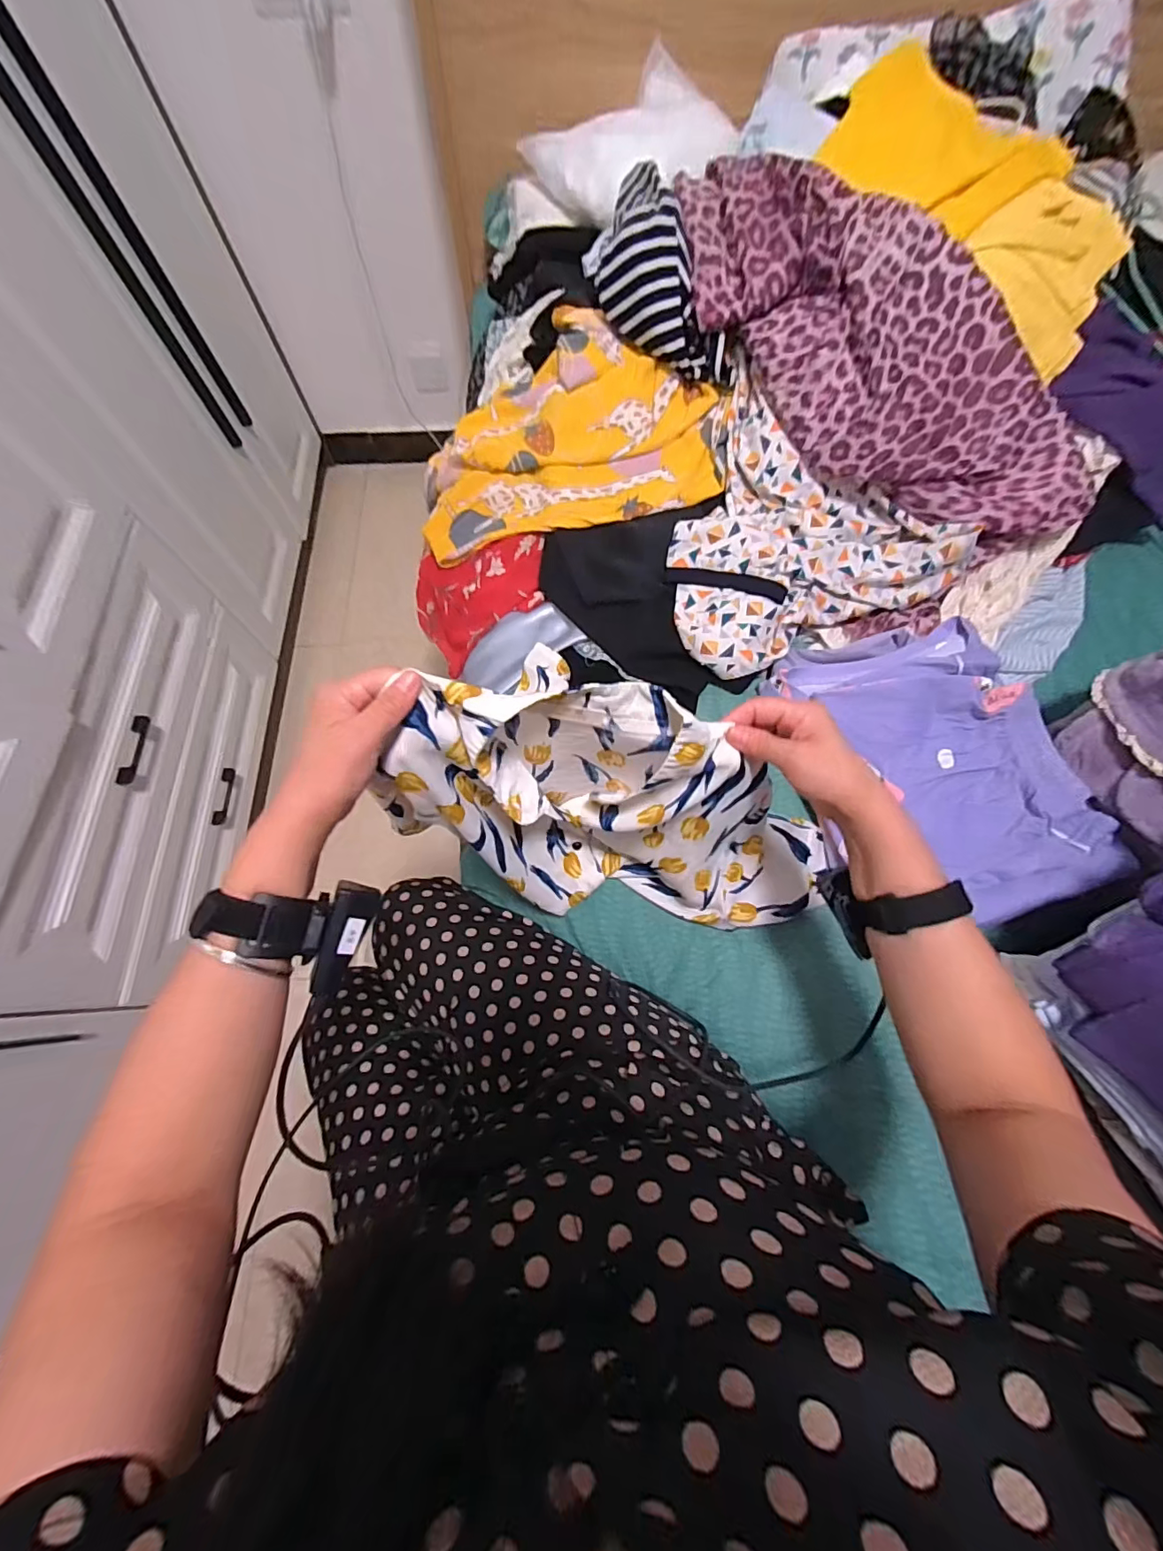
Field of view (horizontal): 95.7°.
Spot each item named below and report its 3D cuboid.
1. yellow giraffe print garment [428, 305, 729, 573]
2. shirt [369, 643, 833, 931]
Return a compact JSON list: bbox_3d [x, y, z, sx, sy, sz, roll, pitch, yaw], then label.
[{"bbox_3d":[-0.030,-0.464,0.736,0.408,0.158,0.268,-2,69,-1],"label":"yellow giraffe print garment"},{"bbox_3d":[0.035,0.046,0.472,0.389,0.288,0.147,13,72,3],"label":"shirt"}]

